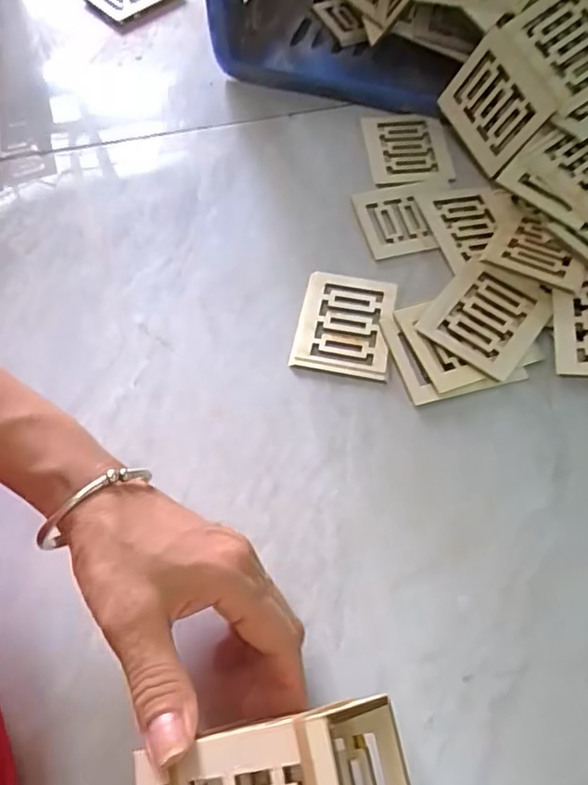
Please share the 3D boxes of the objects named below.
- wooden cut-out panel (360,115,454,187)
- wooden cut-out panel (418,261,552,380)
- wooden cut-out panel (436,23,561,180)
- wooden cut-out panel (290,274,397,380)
[{"bbox_3d":[0.093,-0.200,0.491,0.066,0.006,0.078,-2,61,1],"label":"wooden cut-out panel"},{"bbox_3d":[0.129,-0.052,0.399,0.065,0.007,0.075,35,71,16],"label":"wooden cut-out panel"},{"bbox_3d":[0.151,-0.215,0.451,0.011,0.064,0.080,-21,73,-37],"label":"wooden cut-out panel"},{"bbox_3d":[0.036,-0.048,0.410,0.062,0.004,0.078,9,62,7],"label":"wooden cut-out panel"}]

